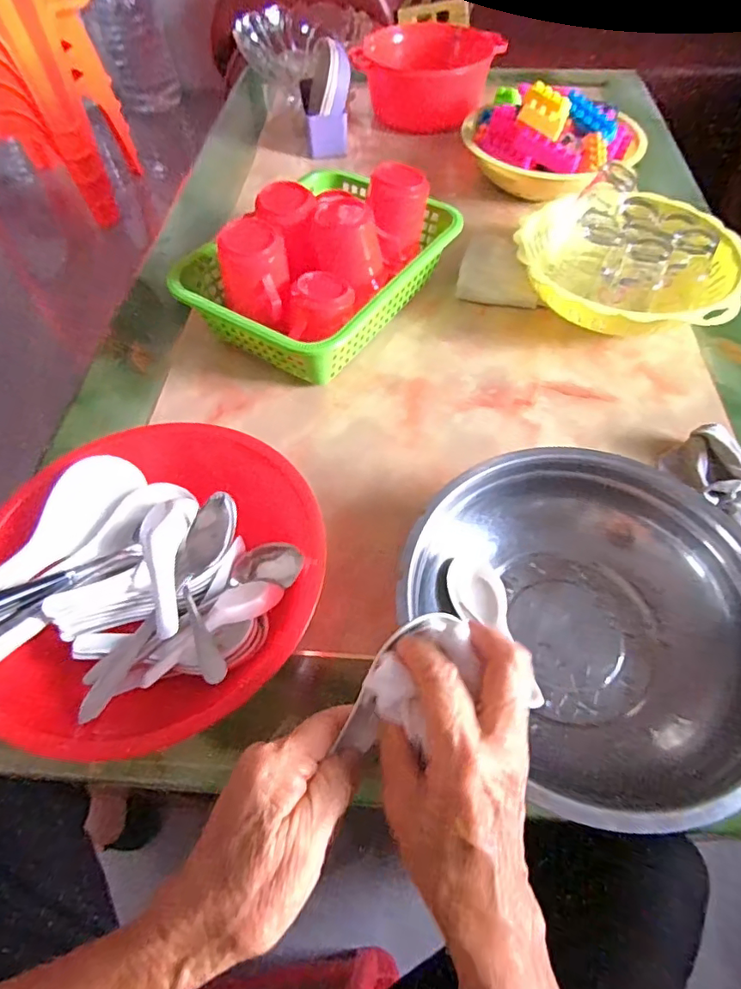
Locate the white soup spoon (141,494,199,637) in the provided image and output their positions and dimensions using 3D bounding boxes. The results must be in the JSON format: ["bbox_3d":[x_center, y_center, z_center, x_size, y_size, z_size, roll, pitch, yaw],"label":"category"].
[{"bbox_3d":[-0.154,0.048,0.392,0.038,0.025,0.113,-1,57,0],"label":"white soup spoon"}]

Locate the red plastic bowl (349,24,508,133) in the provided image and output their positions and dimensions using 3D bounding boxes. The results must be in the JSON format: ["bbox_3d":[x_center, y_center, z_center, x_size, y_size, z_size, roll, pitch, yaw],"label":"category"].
[{"bbox_3d":[0.096,-0.703,0.894,0.244,0.099,0.145,3,57,3],"label":"red plastic bowl"}]

